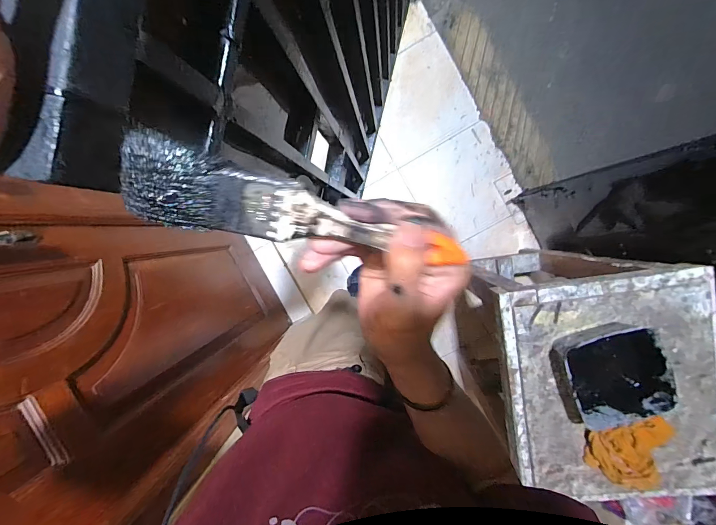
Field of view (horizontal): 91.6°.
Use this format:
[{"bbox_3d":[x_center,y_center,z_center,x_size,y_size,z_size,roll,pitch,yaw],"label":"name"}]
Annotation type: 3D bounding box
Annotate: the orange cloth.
[{"bbox_3d":[0.513,0.361,0.640,0.153,0.038,0.127,-20,94,6],"label":"orange cloth"}]

